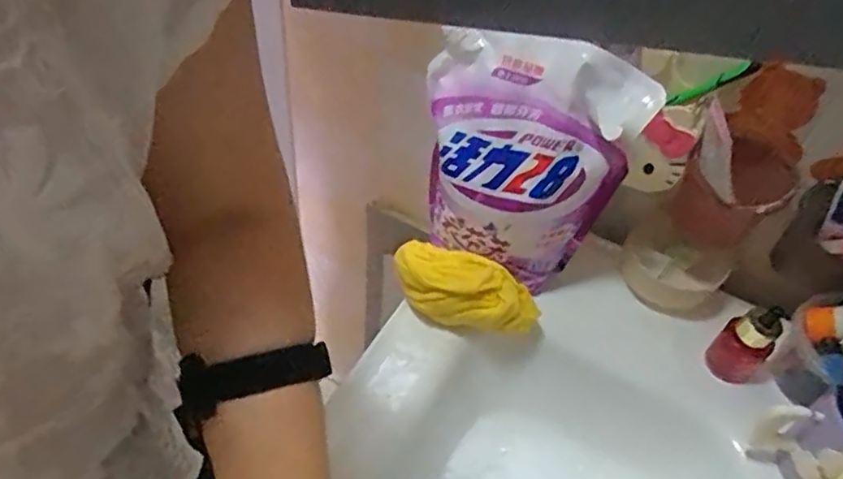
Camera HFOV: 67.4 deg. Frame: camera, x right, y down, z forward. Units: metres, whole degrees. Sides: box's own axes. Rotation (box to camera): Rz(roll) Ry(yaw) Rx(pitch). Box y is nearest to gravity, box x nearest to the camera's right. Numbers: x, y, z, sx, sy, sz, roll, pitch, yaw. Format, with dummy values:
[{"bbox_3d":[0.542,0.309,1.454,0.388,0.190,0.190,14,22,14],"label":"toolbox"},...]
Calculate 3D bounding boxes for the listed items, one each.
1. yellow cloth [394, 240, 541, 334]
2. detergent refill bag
[{"bbox_3d":[0.043,0.048,0.624,0.147,0.053,0.060,15,49,7],"label":"yellow cloth"},{"bbox_3d":[0.093,-0.070,0.600,0.198,0.217,0.080,14,49,7],"label":"detergent refill bag"}]

